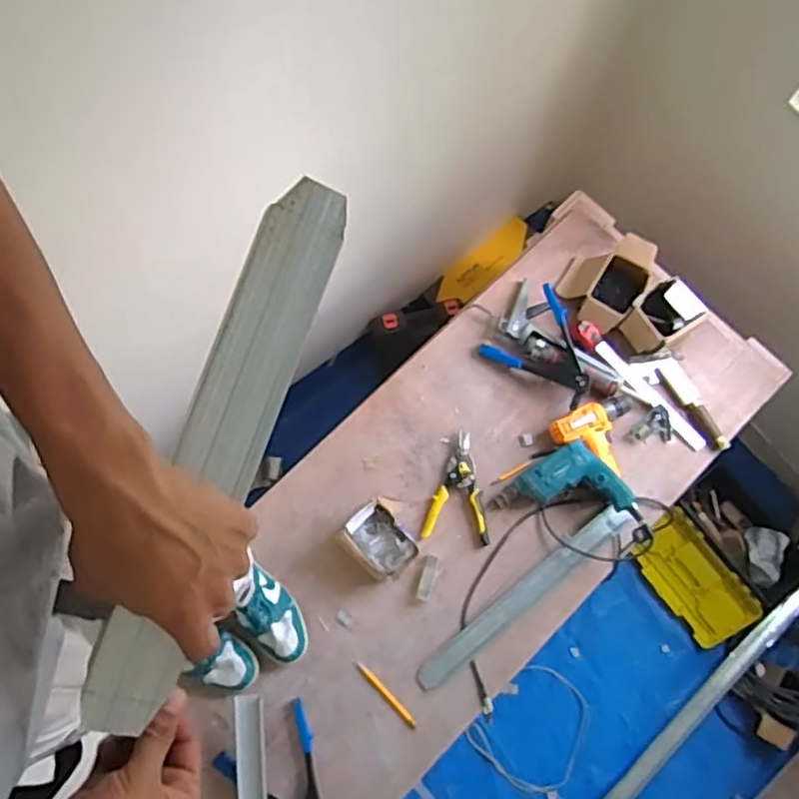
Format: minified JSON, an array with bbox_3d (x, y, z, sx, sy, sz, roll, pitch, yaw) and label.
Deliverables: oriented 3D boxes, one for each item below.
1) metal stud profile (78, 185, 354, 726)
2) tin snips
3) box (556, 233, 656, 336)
[{"bbox_3d":[-0.112,0.029,0.431,0.052,0.029,0.340,22,85,-24],"label":"metal stud profile"},{"bbox_3d":[0.134,0.184,1.448,0.133,0.022,0.221,11,75,2],"label":"tin snips"},{"bbox_3d":[0.449,-0.259,1.534,0.162,0.102,0.221,32,76,7],"label":"box"}]

